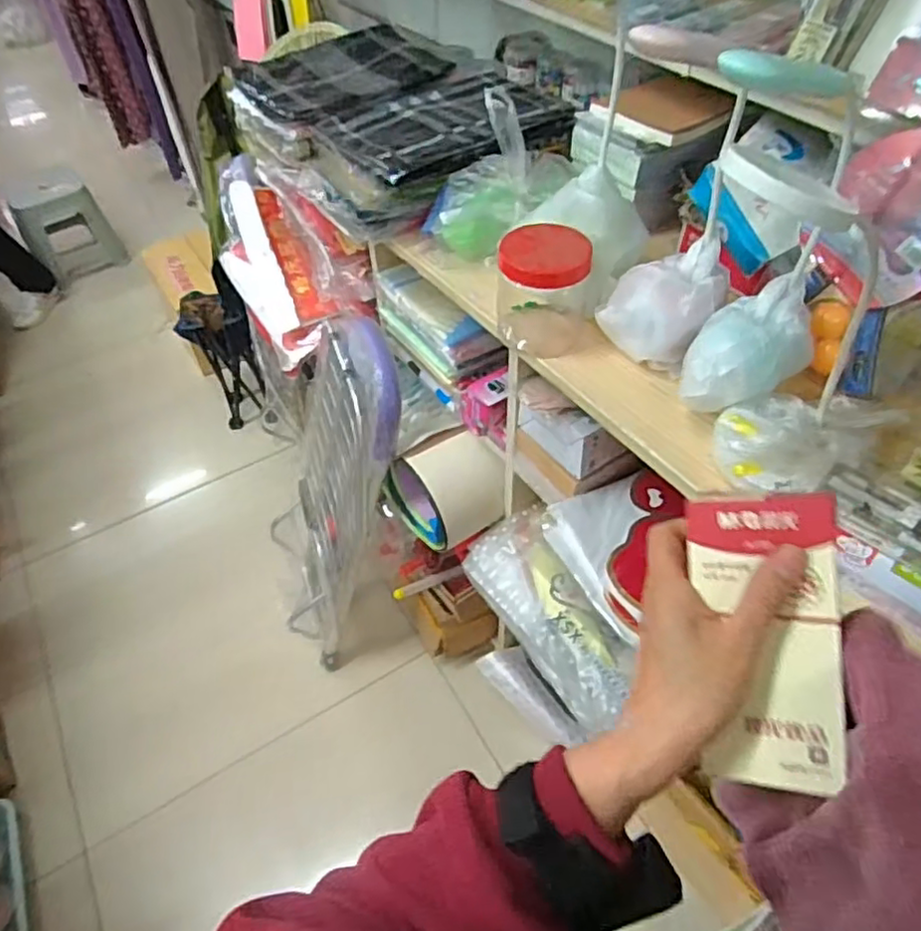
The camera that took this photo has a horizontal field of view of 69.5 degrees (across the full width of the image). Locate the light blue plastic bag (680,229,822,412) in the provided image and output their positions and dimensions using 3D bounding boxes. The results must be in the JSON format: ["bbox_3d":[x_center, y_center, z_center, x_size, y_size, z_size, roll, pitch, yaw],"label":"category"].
[{"bbox_3d":[0.299,-0.124,0.678,0.111,0.086,0.145,20,54,19],"label":"light blue plastic bag"}]

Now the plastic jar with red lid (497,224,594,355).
[{"bbox_3d":[0.095,-0.201,0.769,0.105,0.124,0.092,4,51,6],"label":"plastic jar with red lid"}]

